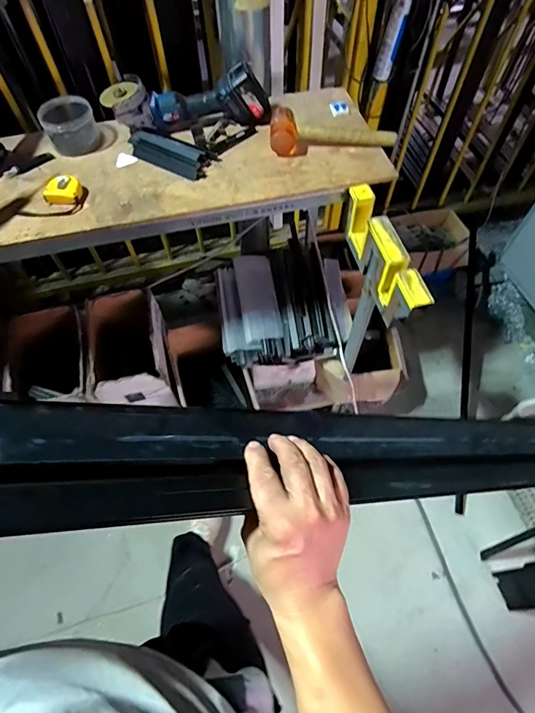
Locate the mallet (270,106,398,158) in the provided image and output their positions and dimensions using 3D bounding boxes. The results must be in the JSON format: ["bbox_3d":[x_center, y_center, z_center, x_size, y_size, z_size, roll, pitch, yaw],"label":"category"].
[{"bbox_3d":[0.146,-0.528,0.950,0.295,0.054,0.118,-7,60,-4],"label":"mallet"}]

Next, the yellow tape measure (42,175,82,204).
[{"bbox_3d":[-0.439,-0.357,0.884,0.077,0.032,0.058,10,61,5],"label":"yellow tape measure"}]

